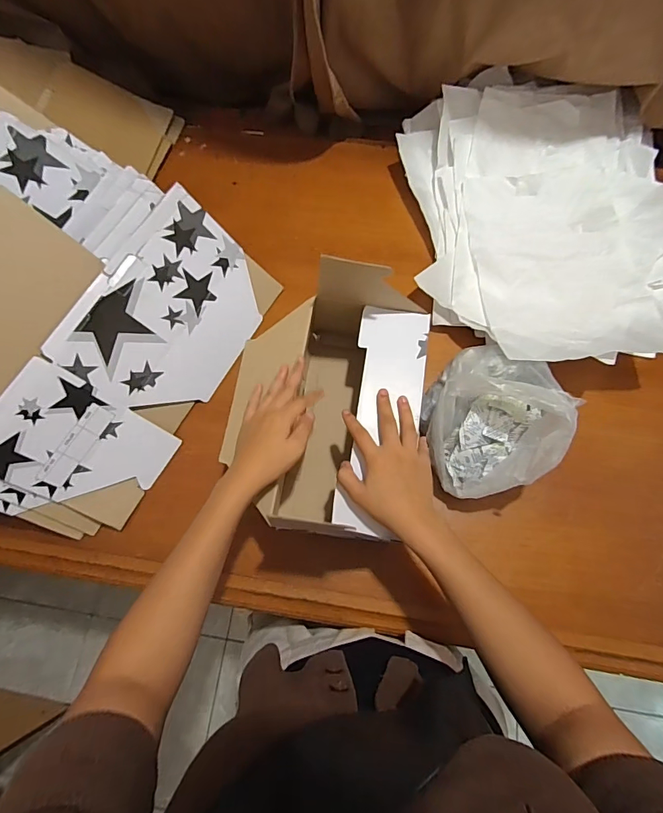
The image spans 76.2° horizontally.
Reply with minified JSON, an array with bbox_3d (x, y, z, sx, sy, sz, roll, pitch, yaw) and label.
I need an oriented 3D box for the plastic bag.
[{"bbox_3d":[0.198,0.007,0.526,0.159,0.136,0.186,-15,72,-4],"label":"plastic bag"}]

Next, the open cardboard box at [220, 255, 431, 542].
[{"bbox_3d":[-0.005,-0.013,0.512,0.217,0.183,0.288,10,72,5],"label":"open cardboard box"}]

